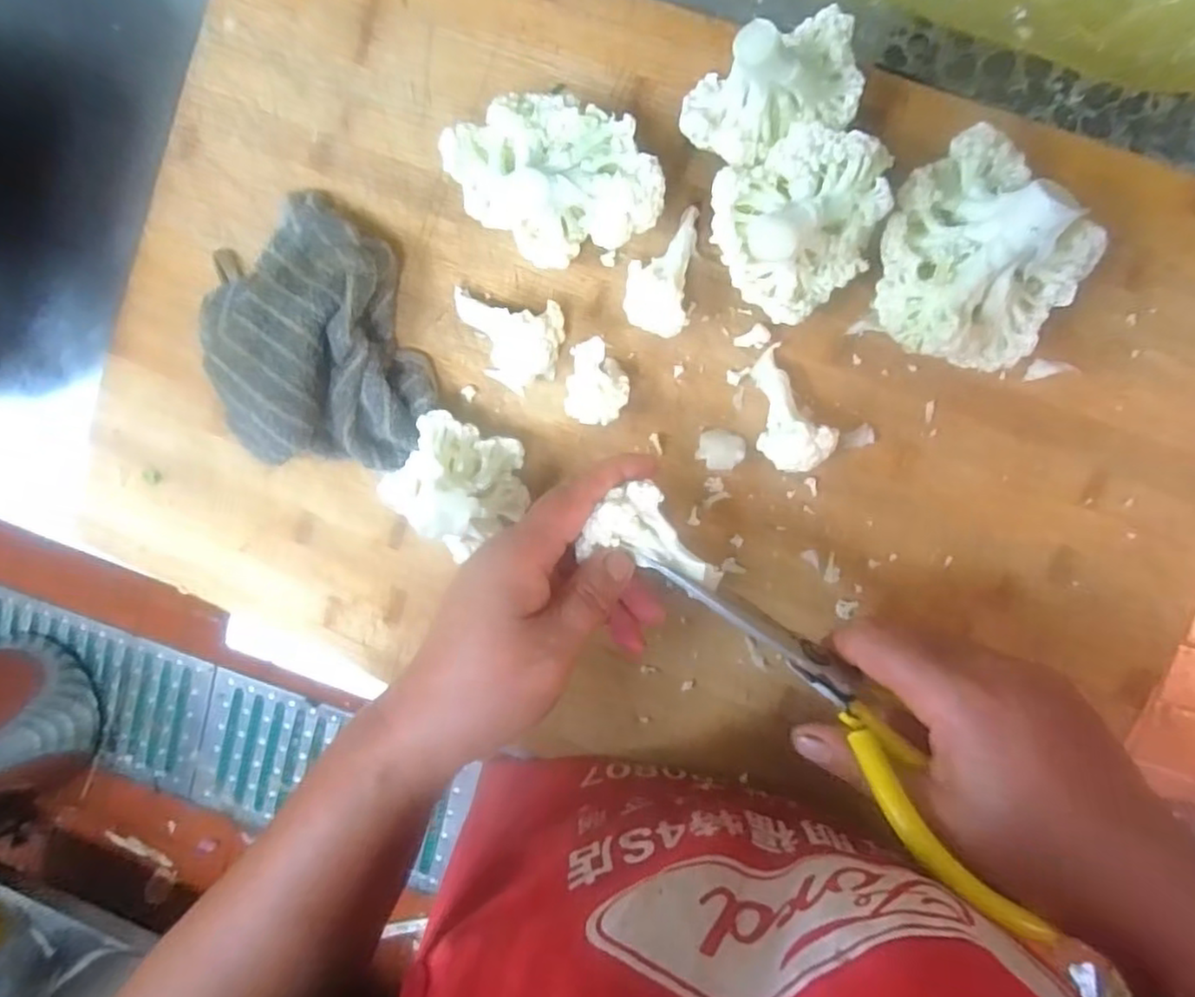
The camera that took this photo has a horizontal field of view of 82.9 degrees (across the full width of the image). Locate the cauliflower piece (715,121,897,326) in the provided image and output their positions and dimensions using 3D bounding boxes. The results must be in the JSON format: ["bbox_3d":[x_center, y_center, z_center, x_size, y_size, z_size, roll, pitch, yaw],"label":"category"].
[{"bbox_3d":[0.093,-0.125,0.312,0.071,0.061,0.068,1,95,9],"label":"cauliflower piece"}]

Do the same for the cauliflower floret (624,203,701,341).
[{"bbox_3d":[0.031,-0.113,0.337,0.031,0.033,0.060,8,96,8],"label":"cauliflower floret"}]

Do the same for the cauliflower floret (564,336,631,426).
[{"bbox_3d":[0.000,-0.056,0.343,0.032,0.042,0.039,33,99,5],"label":"cauliflower floret"}]

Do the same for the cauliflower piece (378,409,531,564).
[{"bbox_3d":[-0.074,-0.010,0.347,0.072,0.063,0.055,25,98,6],"label":"cauliflower piece"}]

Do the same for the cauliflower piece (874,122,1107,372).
[{"bbox_3d":[0.164,-0.103,0.297,0.081,0.072,0.087,1,95,9],"label":"cauliflower piece"}]

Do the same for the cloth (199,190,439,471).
[{"bbox_3d":[-0.150,-0.087,0.359,0.104,0.049,0.151,-14,93,10],"label":"cloth"}]

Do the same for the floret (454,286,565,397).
[{"bbox_3d":[-0.047,-0.081,0.351,0.057,0.038,0.047,7,96,8],"label":"floret"}]

